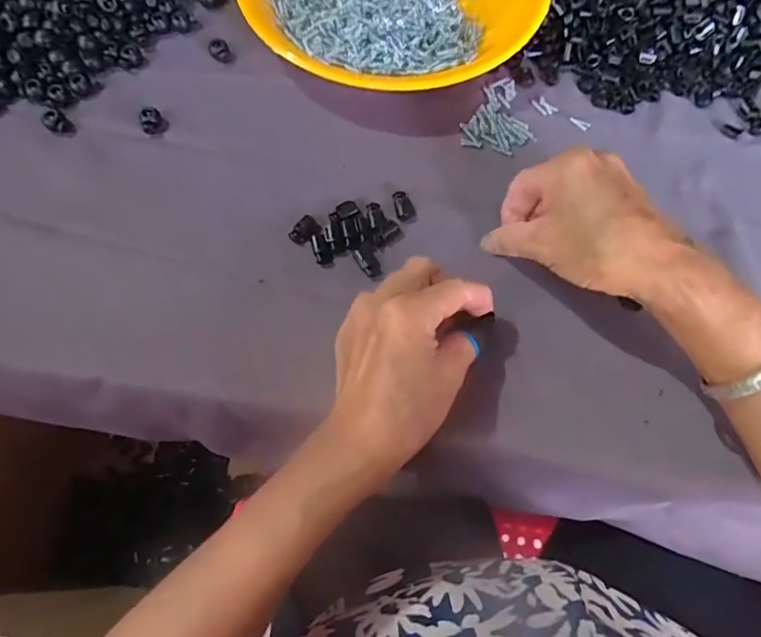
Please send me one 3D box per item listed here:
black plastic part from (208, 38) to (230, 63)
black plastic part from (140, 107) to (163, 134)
[{"bbox_3d":[-0.128,-0.213,0.417,0.015,0.013,0.012,-19,71,-8],"label":"black plastic part"},{"bbox_3d":[-0.171,-0.148,0.393,0.015,0.010,0.018,-22,72,-9],"label":"black plastic part"}]

